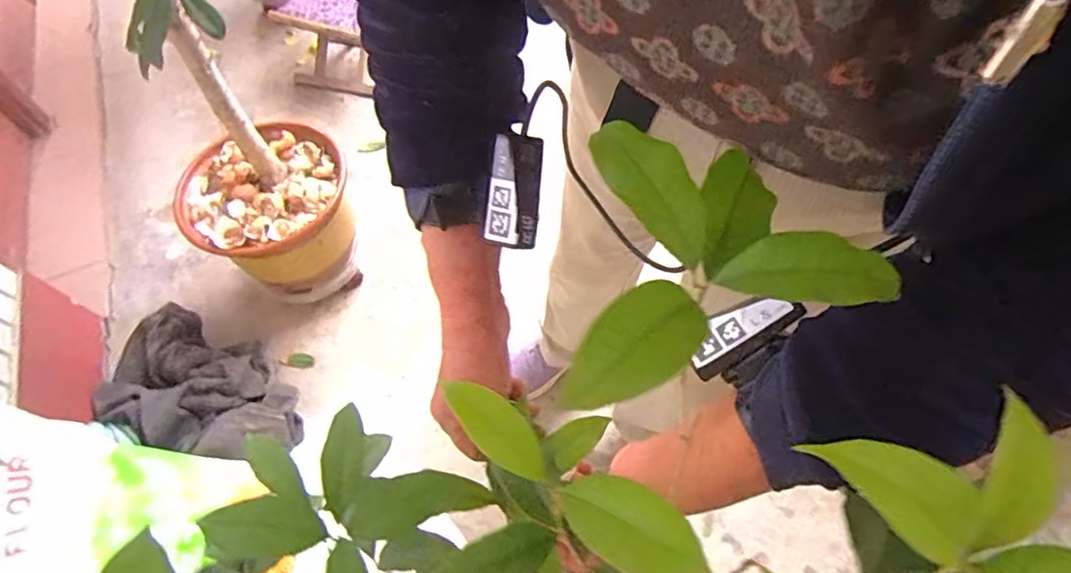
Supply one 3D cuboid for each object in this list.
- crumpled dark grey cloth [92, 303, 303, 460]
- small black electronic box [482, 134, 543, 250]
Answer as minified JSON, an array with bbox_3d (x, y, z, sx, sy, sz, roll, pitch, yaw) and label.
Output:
[{"bbox_3d":[-0.625,0.190,1.061,0.408,0.142,0.238,18,63,13],"label":"crumpled dark grey cloth"},{"bbox_3d":[-0.013,-0.058,0.344,0.029,0.013,0.067,5,95,5],"label":"small black electronic box"}]

